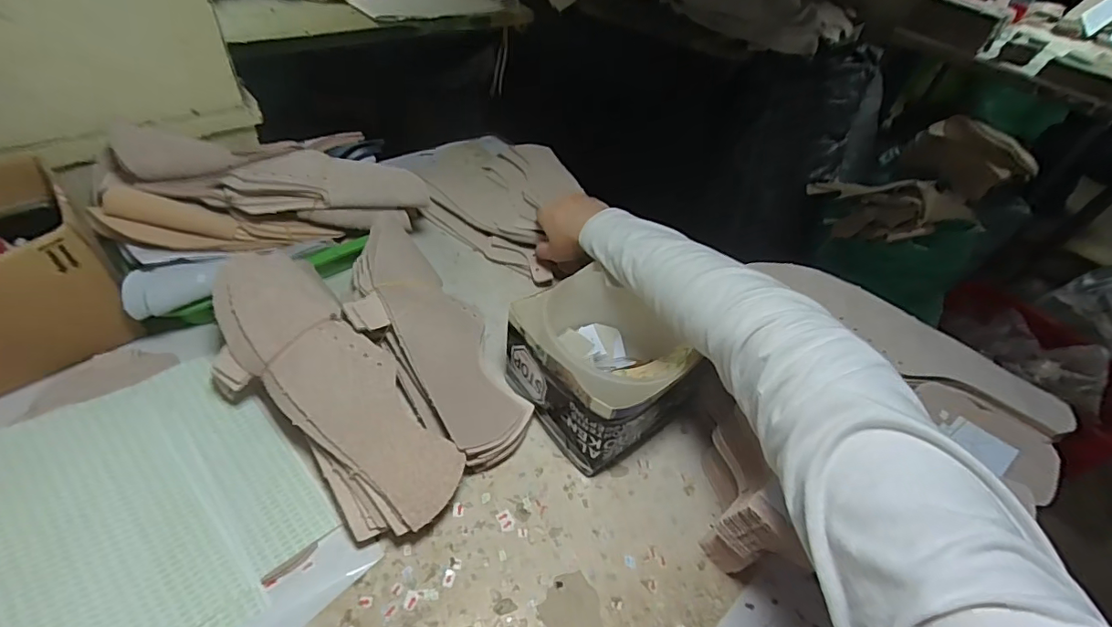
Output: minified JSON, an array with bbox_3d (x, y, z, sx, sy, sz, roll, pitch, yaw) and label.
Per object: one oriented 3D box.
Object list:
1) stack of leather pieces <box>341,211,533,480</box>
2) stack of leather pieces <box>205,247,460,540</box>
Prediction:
[{"bbox_3d":[-0.114,0.024,0.455,0.093,0.032,0.239,-25,69,-28],"label":"stack of leather pieces"},{"bbox_3d":[-0.180,0.059,0.404,0.104,0.052,0.259,-35,76,-34],"label":"stack of leather pieces"}]

